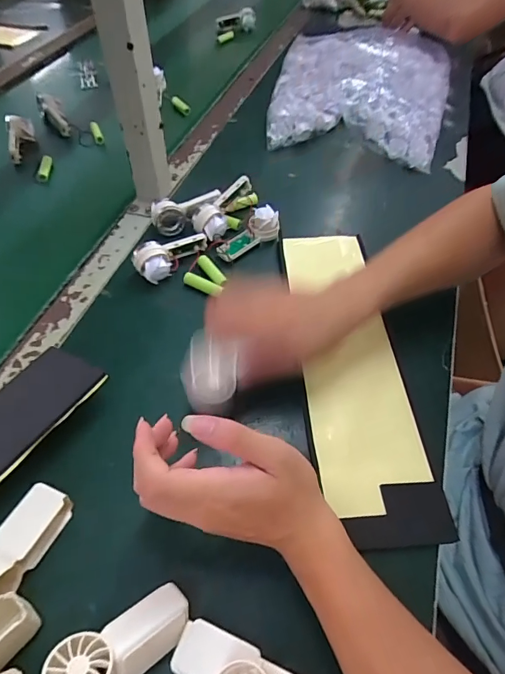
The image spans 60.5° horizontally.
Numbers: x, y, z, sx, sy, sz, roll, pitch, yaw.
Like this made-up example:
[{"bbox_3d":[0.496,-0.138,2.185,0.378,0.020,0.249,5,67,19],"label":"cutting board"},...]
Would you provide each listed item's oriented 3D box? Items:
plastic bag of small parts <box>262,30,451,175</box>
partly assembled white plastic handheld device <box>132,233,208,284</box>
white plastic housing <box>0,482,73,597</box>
[{"bbox_3d":[0.204,-0.474,0.799,0.309,0.063,0.448,14,55,8],"label":"plastic bag of small parts"},{"bbox_3d":[-0.093,-0.096,0.515,0.093,0.046,0.032,-22,58,-17],"label":"partly assembled white plastic handheld device"},{"bbox_3d":[-0.181,0.161,0.329,0.042,0.043,0.095,26,57,16],"label":"white plastic housing"}]

